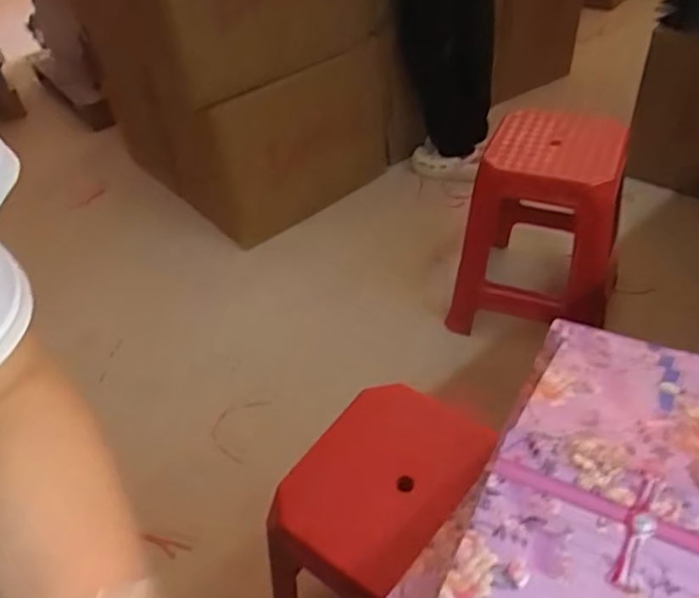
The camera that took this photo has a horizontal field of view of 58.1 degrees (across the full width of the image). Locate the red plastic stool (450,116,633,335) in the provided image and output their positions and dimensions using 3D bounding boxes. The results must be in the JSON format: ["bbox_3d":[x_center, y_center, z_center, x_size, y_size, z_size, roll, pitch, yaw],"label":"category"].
[{"bbox_3d":[0.429,-0.149,1.445,0.301,0.463,0.325,23,50,27],"label":"red plastic stool"}]

